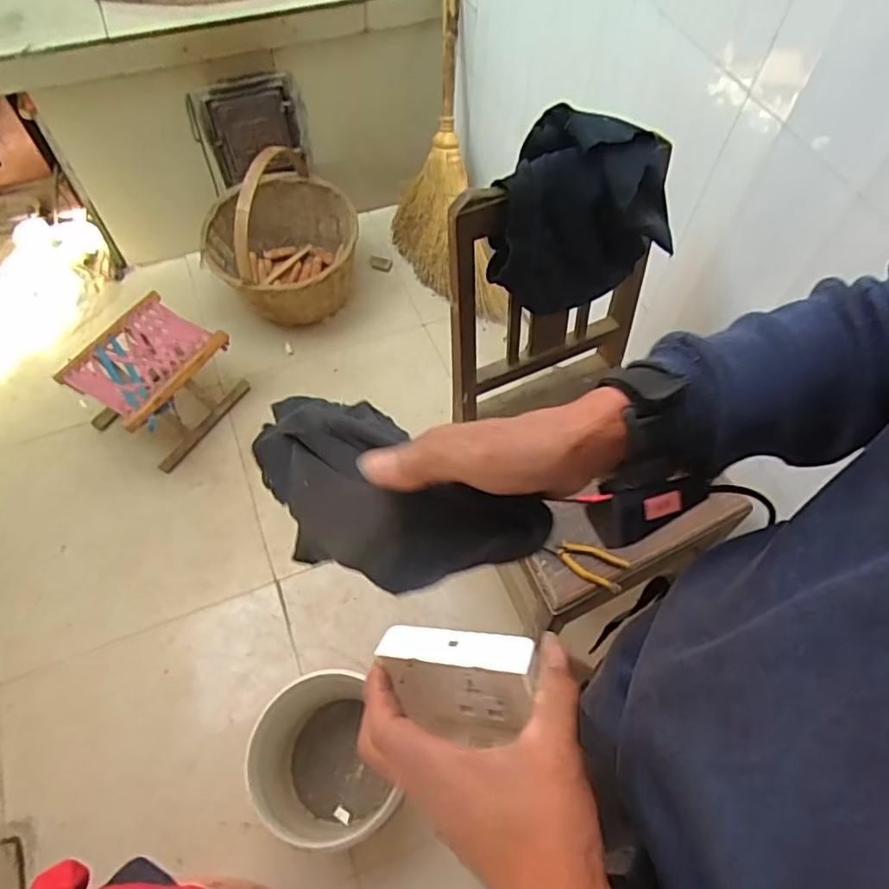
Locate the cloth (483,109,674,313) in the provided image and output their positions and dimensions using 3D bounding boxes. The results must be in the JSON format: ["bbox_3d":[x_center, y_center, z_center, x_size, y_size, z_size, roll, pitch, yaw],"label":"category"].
[{"bbox_3d":[0.181,-0.340,0.882,0.258,0.204,0.180,-11,62,-7],"label":"cloth"}]

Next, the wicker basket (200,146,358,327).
[{"bbox_3d":[-0.453,-0.577,1.672,0.412,0.403,0.409,-12,62,-8],"label":"wicker basket"}]

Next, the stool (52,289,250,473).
[{"bbox_3d":[-0.722,-0.155,1.536,0.278,0.228,0.322,32,65,16],"label":"stool"}]

